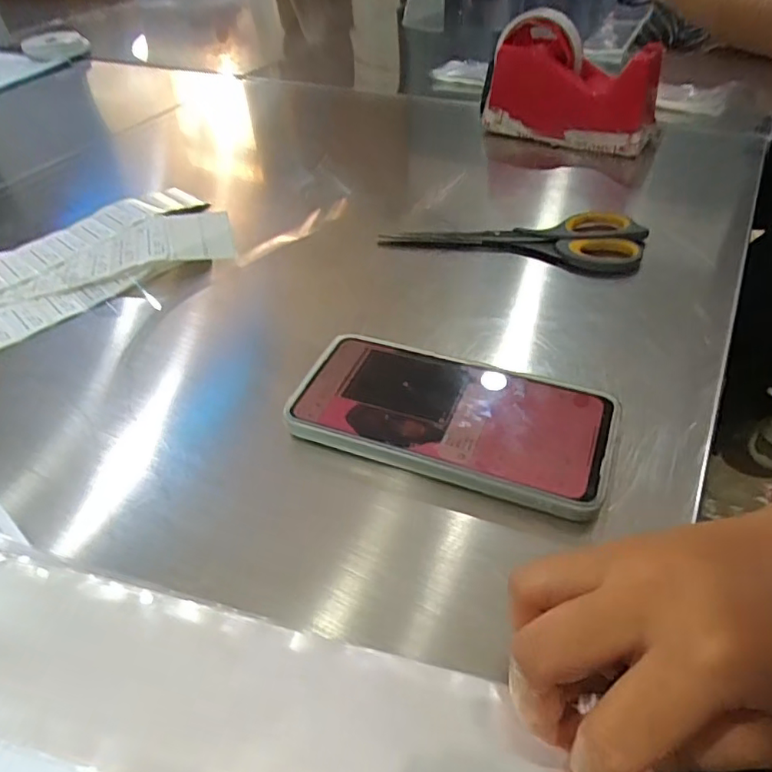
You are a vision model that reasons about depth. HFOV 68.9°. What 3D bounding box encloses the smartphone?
[{"bbox_3d":[0.033,0.015,0.301,0.165,0.012,0.078,14,46,18],"label":"smartphone"}]

